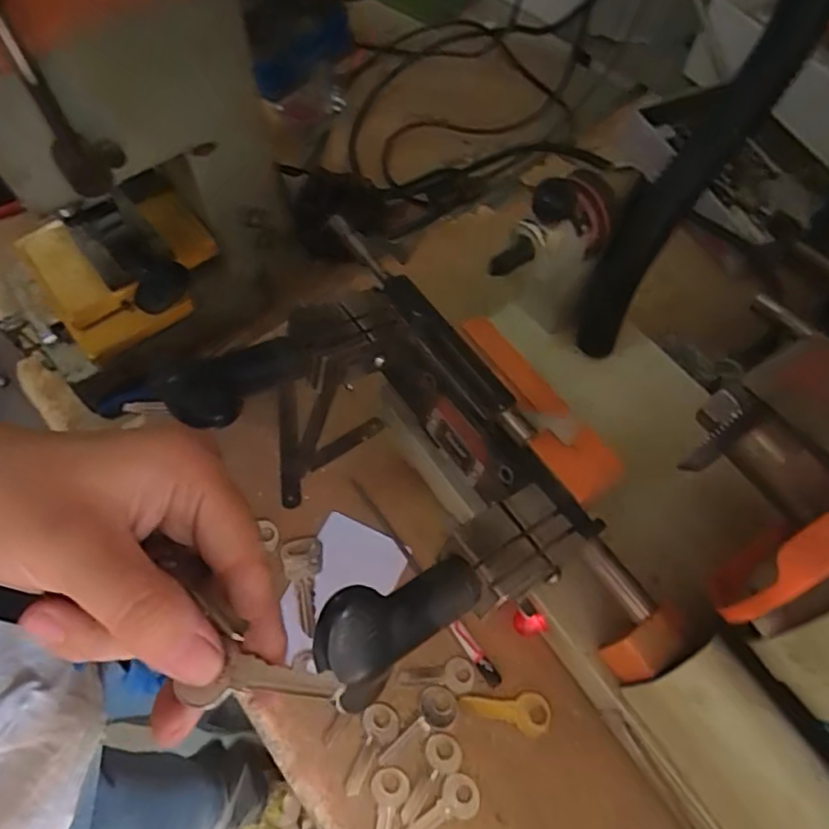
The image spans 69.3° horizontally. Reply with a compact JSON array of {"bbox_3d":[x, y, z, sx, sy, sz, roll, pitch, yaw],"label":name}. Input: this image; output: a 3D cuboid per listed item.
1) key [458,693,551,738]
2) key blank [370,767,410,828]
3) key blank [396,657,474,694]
[{"bbox_3d":[0.046,0.150,0.306,0.044,0.004,0.019,8,64,6],"label":"key"},{"bbox_3d":[-0.014,0.193,0.287,0.018,0.004,0.041,9,64,6],"label":"key blank"},{"bbox_3d":[0.011,0.137,0.315,0.039,0.004,0.017,-1,64,2],"label":"key blank"}]

